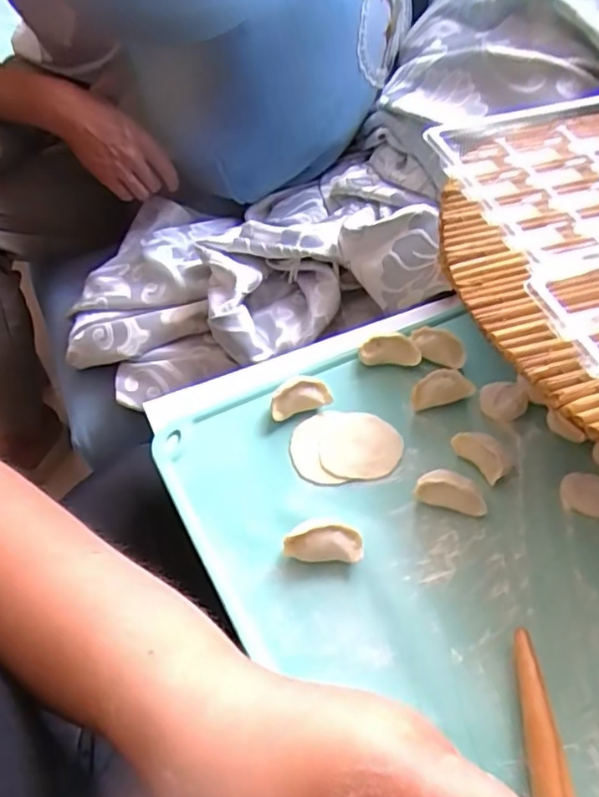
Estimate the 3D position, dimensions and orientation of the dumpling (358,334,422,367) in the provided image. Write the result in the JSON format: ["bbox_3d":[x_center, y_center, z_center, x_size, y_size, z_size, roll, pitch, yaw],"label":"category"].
[{"bbox_3d":[0.081,-0.041,0.553,0.053,0.024,0.023,2,50,1],"label":"dumpling"}]

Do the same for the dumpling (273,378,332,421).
[{"bbox_3d":[-0.002,-0.002,0.517,0.054,0.023,0.028,-20,53,-17],"label":"dumpling"}]

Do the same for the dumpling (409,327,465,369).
[{"bbox_3d":[0.126,-0.046,0.556,0.051,0.026,0.020,17,52,13],"label":"dumpling"}]

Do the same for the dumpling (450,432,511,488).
[{"bbox_3d":[0.146,0.043,0.484,0.029,0.019,0.045,-31,57,-24],"label":"dumpling"}]

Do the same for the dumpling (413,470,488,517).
[{"bbox_3d":[0.114,0.070,0.458,0.052,0.028,0.018,15,52,11],"label":"dumpling"}]

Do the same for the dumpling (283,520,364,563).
[{"bbox_3d":[0.017,0.102,0.430,0.054,0.026,0.019,3,50,2],"label":"dumpling"}]

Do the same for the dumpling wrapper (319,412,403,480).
[{"bbox_3d":[0.050,0.037,0.501,0.065,0.008,0.062,0,50,0],"label":"dumpling wrapper"}]

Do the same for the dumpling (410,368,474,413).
[{"bbox_3d":[0.122,-0.008,0.525,0.051,0.022,0.022,-9,51,-8],"label":"dumpling"}]

